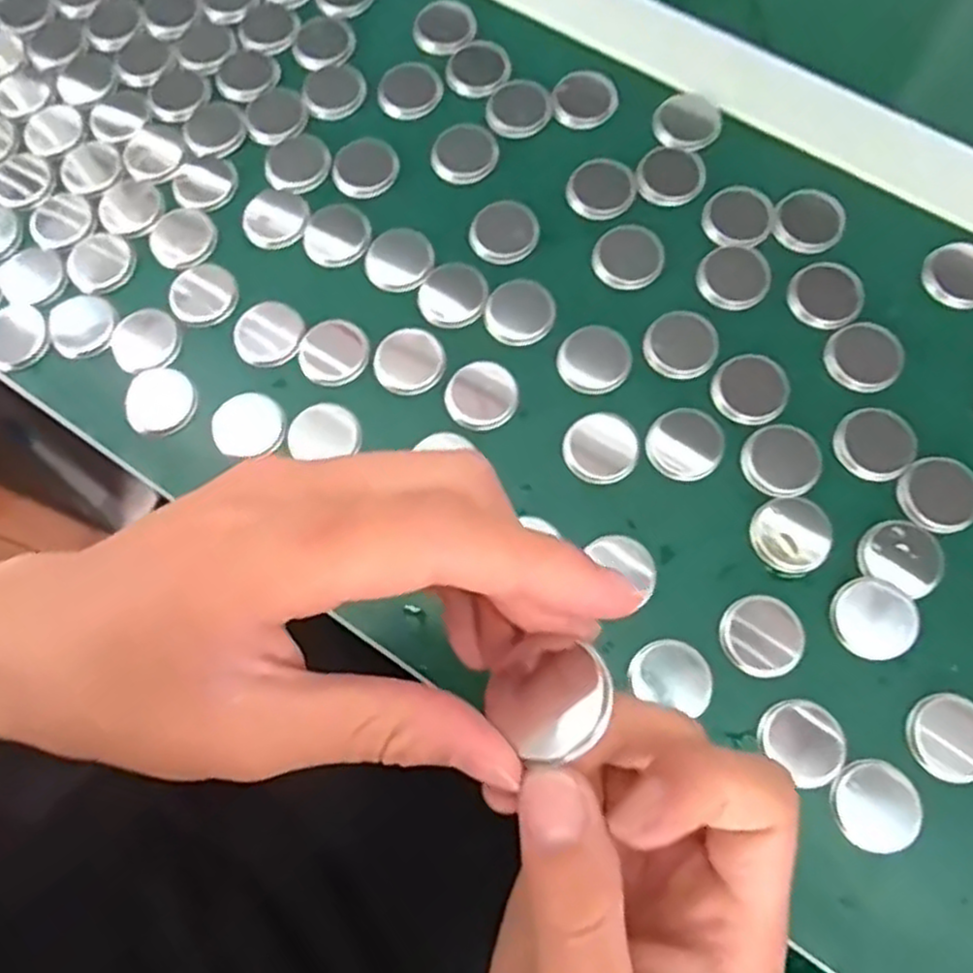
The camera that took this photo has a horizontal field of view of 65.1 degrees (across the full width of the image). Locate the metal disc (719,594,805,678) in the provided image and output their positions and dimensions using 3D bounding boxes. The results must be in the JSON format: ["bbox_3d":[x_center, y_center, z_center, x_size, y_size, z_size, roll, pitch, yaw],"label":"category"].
[{"bbox_3d":[0.107,0.057,0.294,0.029,0.004,0.030,-1,73,2],"label":"metal disc"}]

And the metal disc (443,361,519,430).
[{"bbox_3d":[-0.002,-0.039,0.329,0.030,0.005,0.029,-1,73,2],"label":"metal disc"}]

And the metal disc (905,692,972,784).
[{"bbox_3d":[0.172,0.092,0.279,0.029,0.006,0.030,-1,73,2],"label":"metal disc"}]

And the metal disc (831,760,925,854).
[{"bbox_3d":[0.141,0.116,0.275,0.029,0.006,0.030,-1,73,2],"label":"metal disc"}]

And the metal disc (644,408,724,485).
[{"bbox_3d":[0.084,-0.018,0.318,0.029,0.004,0.032,37,78,12],"label":"metal disc"}]

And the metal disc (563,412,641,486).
[{"bbox_3d":[0.049,-0.016,0.320,0.030,0.004,0.029,-1,73,2],"label":"metal disc"}]

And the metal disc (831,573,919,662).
[{"bbox_3d":[0.149,0.051,0.292,0.031,0.004,0.030,-39,76,-9],"label":"metal disc"}]

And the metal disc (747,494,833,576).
[{"bbox_3d":[0.122,0.019,0.303,0.031,0.004,0.030,-1,73,2],"label":"metal disc"}]

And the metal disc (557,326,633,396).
[{"bbox_3d":[0.047,-0.056,0.331,0.030,0.004,0.029,-1,73,2],"label":"metal disc"}]

